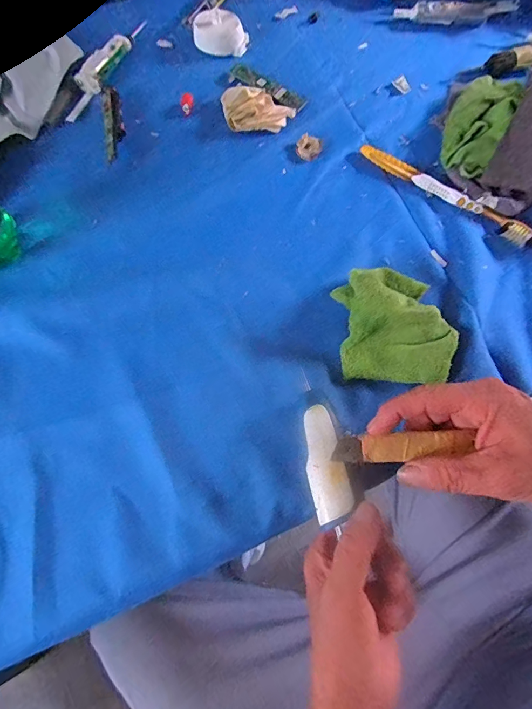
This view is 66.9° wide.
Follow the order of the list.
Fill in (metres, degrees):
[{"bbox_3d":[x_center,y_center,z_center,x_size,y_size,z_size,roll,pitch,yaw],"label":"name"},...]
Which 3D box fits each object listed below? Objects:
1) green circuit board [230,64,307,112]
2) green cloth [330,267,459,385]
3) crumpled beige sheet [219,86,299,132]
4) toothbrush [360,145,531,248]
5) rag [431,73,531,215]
[{"bbox_3d":[0.000,-0.292,0.439,0.097,0.004,0.023,36,76,12],"label":"green circuit board"},{"bbox_3d":[0.104,-0.030,0.328,0.088,0.045,0.106,-7,72,-1],"label":"green cloth"},{"bbox_3d":[-0.010,-0.255,0.419,0.076,0.024,0.040,10,72,5],"label":"crumpled beige sheet"},{"bbox_3d":[0.170,-0.157,0.384,0.181,0.014,0.019,39,77,13],"label":"toothbrush"},{"bbox_3d":[0.241,-0.222,0.392,0.138,0.038,0.174,28,75,10],"label":"rag"}]

